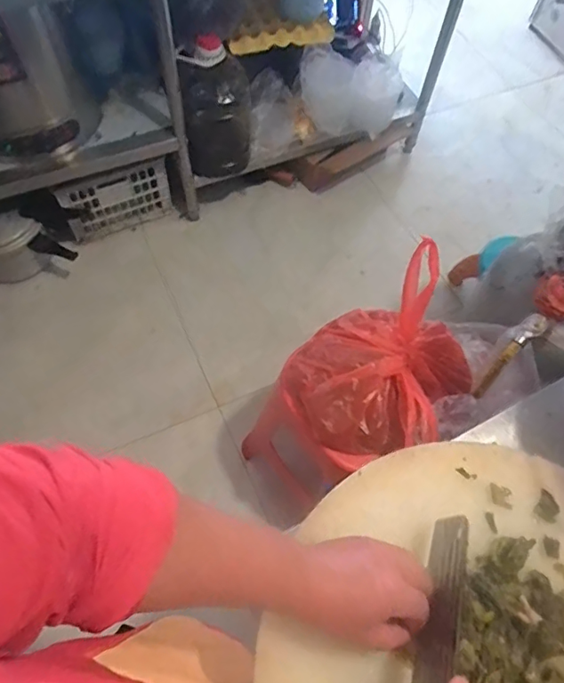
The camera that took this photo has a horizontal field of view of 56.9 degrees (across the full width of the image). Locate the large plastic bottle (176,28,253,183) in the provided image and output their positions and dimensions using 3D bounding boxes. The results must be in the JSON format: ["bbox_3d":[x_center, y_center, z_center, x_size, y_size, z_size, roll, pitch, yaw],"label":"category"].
[{"bbox_3d":[-0.187,-0.655,1.519,0.189,0.358,0.161,-6,62,-5],"label":"large plastic bottle"}]

